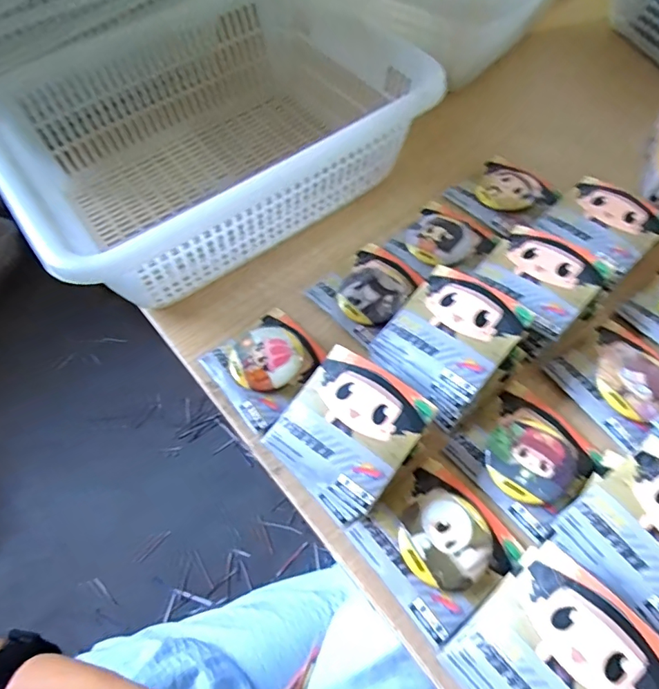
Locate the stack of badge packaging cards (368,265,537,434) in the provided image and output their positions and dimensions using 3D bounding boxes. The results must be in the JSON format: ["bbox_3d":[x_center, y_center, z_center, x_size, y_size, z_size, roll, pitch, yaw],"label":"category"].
[{"bbox_3d":[0.088,-0.002,0.357,0.091,0.046,0.087,-39,65,-19],"label":"stack of badge packaging cards"}]

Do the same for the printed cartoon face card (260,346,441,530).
[{"bbox_3d":[0.012,0.060,0.326,0.083,0.029,0.093,37,78,24],"label":"printed cartoon face card"}]

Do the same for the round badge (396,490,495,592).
[{"bbox_3d":[0.074,0.123,0.306,0.054,0.010,0.056,-1,59,2],"label":"round badge"}]

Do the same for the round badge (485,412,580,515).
[{"bbox_3d":[0.138,0.079,0.327,0.060,0.013,0.061,-1,59,2],"label":"round badge"}]

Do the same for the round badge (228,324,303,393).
[{"bbox_3d":[-0.050,0.011,0.378,0.056,0.014,0.055,-1,59,2],"label":"round badge"}]

